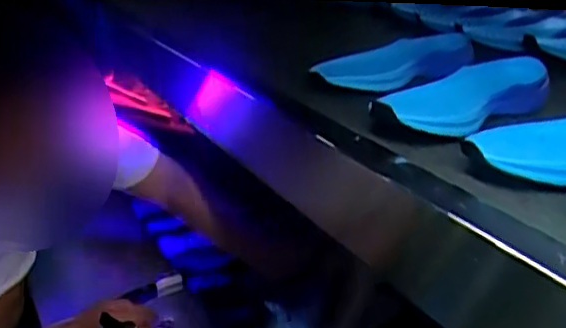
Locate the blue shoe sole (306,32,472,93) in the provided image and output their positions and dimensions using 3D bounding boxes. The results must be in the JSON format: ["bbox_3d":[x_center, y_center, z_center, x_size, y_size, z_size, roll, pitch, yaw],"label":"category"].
[{"bbox_3d":[0.145,-0.125,0.766,0.250,0.041,0.066,-18,31,-38],"label":"blue shoe sole"}]

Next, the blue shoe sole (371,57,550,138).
[{"bbox_3d":[0.184,-0.068,0.651,0.231,0.052,0.090,-19,32,-39],"label":"blue shoe sole"}]

